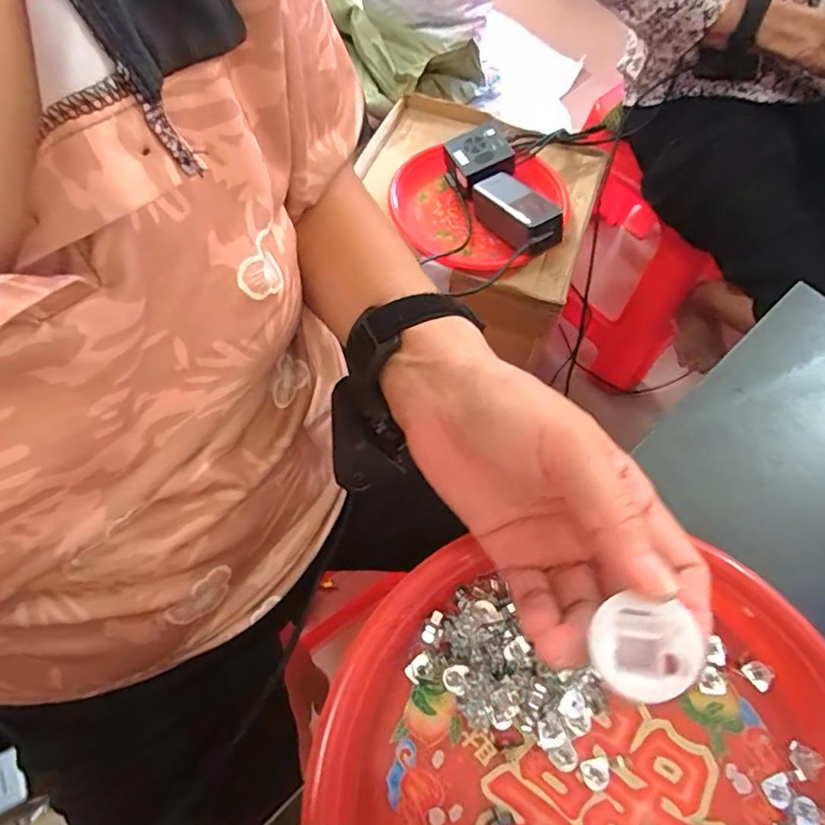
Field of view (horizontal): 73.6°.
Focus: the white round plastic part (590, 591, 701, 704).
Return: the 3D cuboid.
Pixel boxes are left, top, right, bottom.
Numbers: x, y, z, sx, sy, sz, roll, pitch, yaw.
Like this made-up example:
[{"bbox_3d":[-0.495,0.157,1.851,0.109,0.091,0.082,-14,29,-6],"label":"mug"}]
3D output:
[{"bbox_3d":[0.074,0.075,0.175,0.031,0.010,0.032,40,93,16],"label":"white round plastic part"}]

